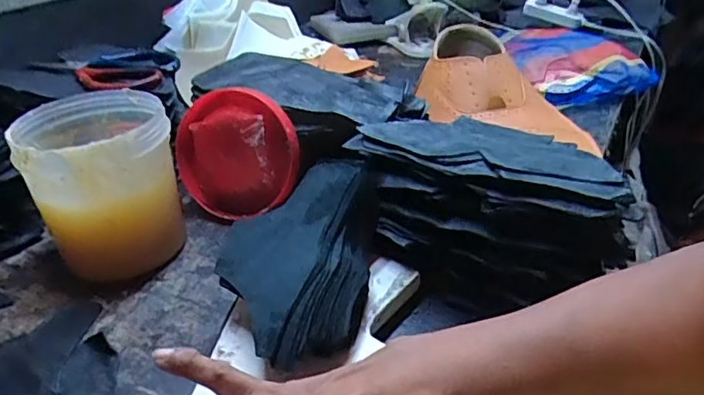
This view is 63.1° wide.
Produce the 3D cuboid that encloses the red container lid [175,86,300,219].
[{"bbox_3d":[-0.109,-0.039,0.535,0.117,0.119,0.015,17,19,14],"label":"red container lid"}]

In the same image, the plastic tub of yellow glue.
[{"bbox_3d":[-0.209,-0.010,0.498,0.110,0.133,0.115,-11,32,-13],"label":"plastic tub of yellow glue"}]

